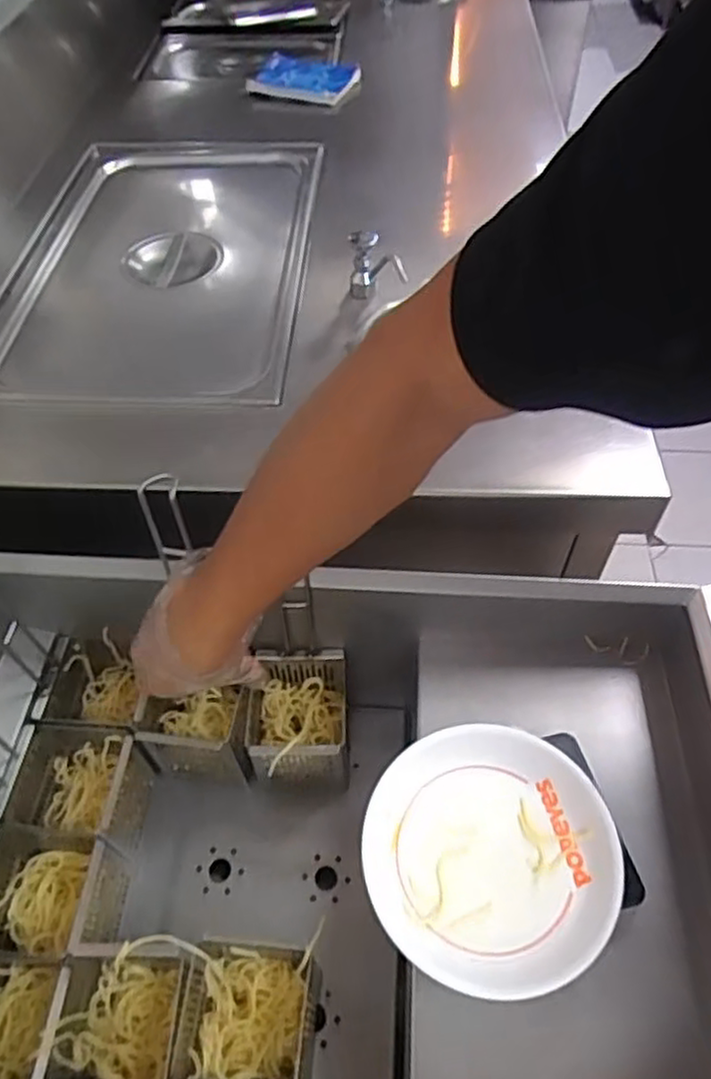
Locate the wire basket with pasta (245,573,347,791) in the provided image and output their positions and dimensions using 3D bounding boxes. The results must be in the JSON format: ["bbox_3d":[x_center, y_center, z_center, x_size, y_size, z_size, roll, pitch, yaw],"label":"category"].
[{"bbox_3d":[-0.056,0.181,0.689,0.089,0.112,0.111,0,53,3],"label":"wire basket with pasta"}]

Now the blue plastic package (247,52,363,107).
[{"bbox_3d":[-0.079,-0.737,1.114,0.168,0.024,0.121,15,55,14],"label":"blue plastic package"}]

